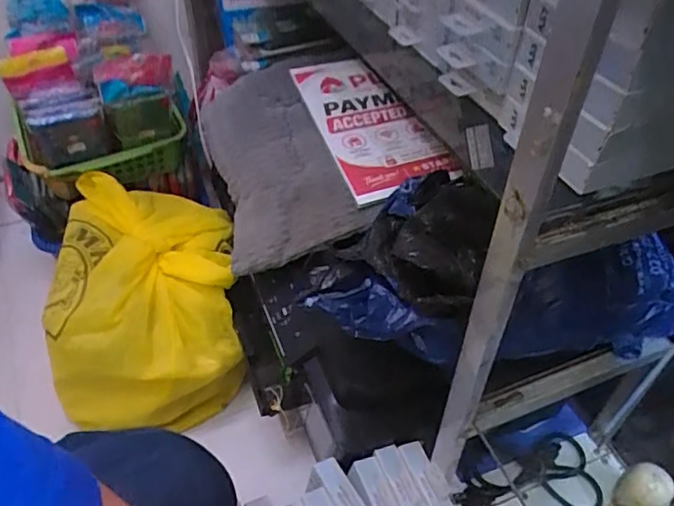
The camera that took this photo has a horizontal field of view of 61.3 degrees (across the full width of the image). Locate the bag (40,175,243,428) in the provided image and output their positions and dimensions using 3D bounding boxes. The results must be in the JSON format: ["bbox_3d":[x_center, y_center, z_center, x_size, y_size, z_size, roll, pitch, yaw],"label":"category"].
[{"bbox_3d":[-0.276,0.075,0.873,0.246,0.201,0.348,-6,45,-7],"label":"bag"}]

